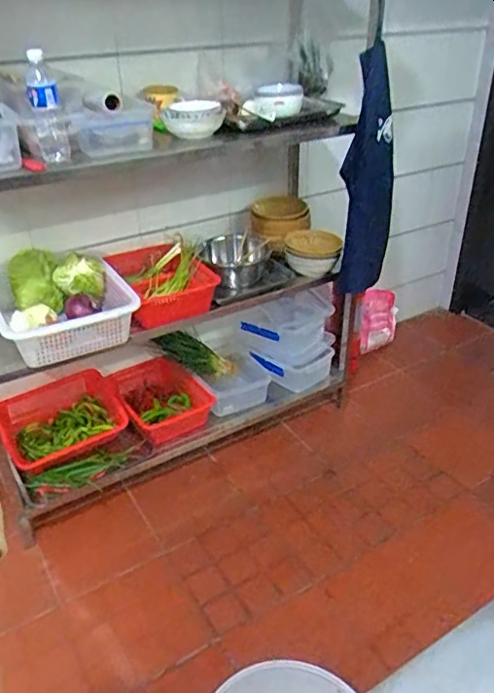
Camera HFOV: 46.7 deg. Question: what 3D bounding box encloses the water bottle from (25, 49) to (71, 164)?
[{"bbox_3d":[-0.404,-0.477,1.155,0.058,0.201,0.059,-12,33,-16],"label":"water bottle"}]

